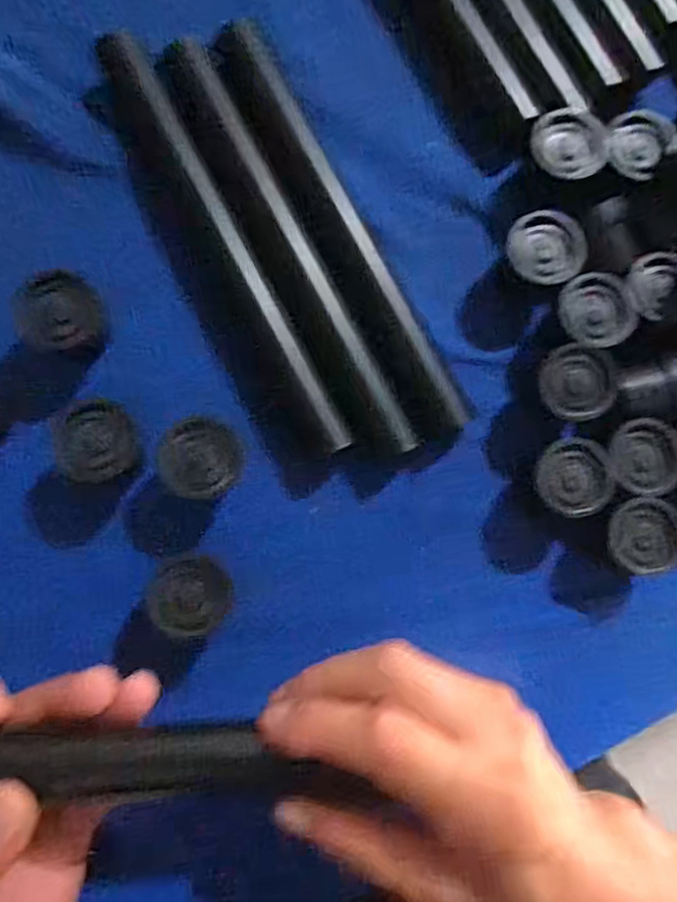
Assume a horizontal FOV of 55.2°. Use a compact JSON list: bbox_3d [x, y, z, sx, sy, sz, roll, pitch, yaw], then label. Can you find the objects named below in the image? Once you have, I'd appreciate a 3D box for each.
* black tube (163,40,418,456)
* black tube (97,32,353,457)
[{"bbox_3d":[-0.023,-0.095,0.305,0.025,0.017,0.214,-27,88,-10],"label":"black tube"},{"bbox_3d":[-0.056,-0.096,0.301,0.023,0.021,0.218,-28,88,-10],"label":"black tube"}]

